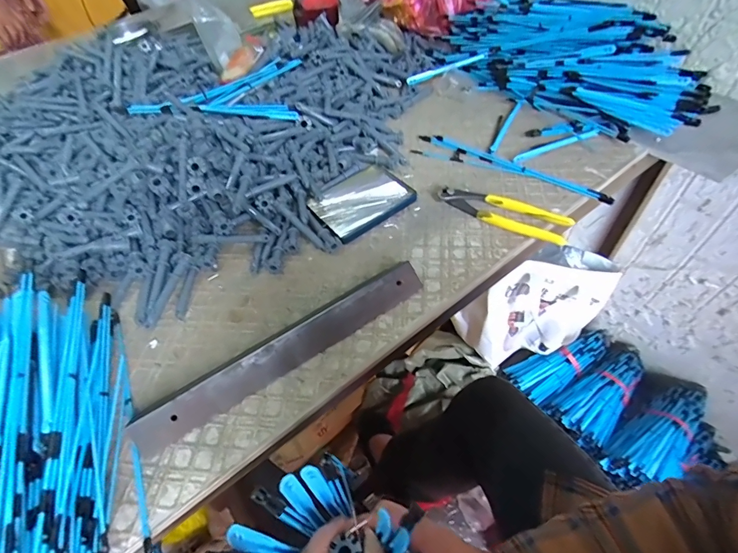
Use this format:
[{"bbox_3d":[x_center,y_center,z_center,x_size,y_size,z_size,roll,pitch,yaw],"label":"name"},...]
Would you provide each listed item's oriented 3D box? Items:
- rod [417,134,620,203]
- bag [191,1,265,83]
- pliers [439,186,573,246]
[{"bbox_3d":[0.195,-0.161,0.554,0.282,0.010,0.042,23,67,24],"label":"rod"},{"bbox_3d":[-0.244,-0.418,0.691,0.103,0.092,0.095,-20,54,-10],"label":"bag"},{"bbox_3d":[0.169,-0.083,0.497,0.164,0.026,0.043,27,59,23],"label":"pliers"}]

